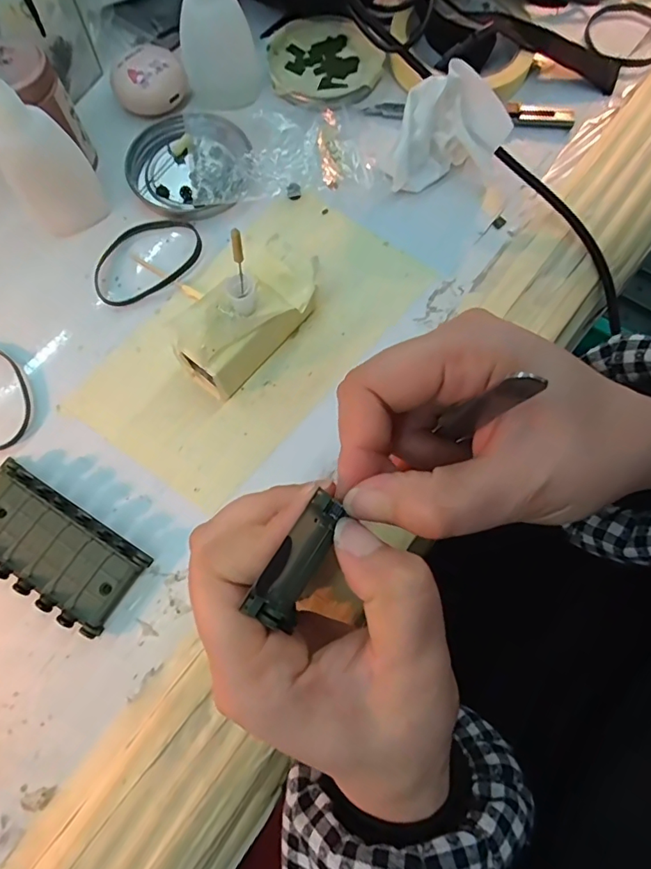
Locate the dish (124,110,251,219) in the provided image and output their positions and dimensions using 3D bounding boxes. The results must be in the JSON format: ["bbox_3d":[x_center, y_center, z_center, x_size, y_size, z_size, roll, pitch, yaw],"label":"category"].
[{"bbox_3d":[-0.088,-0.174,0.311,0.075,0.012,0.077,0,73,-1],"label":"dish"}]

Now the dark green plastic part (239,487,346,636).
[{"bbox_3d":[-0.008,0.039,0.151,0.012,0.011,0.042,29,78,7],"label":"dark green plastic part"}]

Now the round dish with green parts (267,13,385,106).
[{"bbox_3d":[-0.001,-0.258,0.337,0.079,0.015,0.074,0,73,-1],"label":"round dish with green parts"}]

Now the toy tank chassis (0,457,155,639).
[{"bbox_3d":[-0.134,0.053,0.235,0.089,0.016,0.043,33,75,8],"label":"toy tank chassis"}]

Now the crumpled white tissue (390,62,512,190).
[{"bbox_3d":[0.071,-0.184,0.293,0.069,0.044,0.044,-10,72,-3],"label":"crumpled white tissue"}]

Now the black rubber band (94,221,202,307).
[{"bbox_3d":[-0.108,-0.107,0.292,0.069,0.004,0.048,-27,75,-9],"label":"black rubber band"}]

